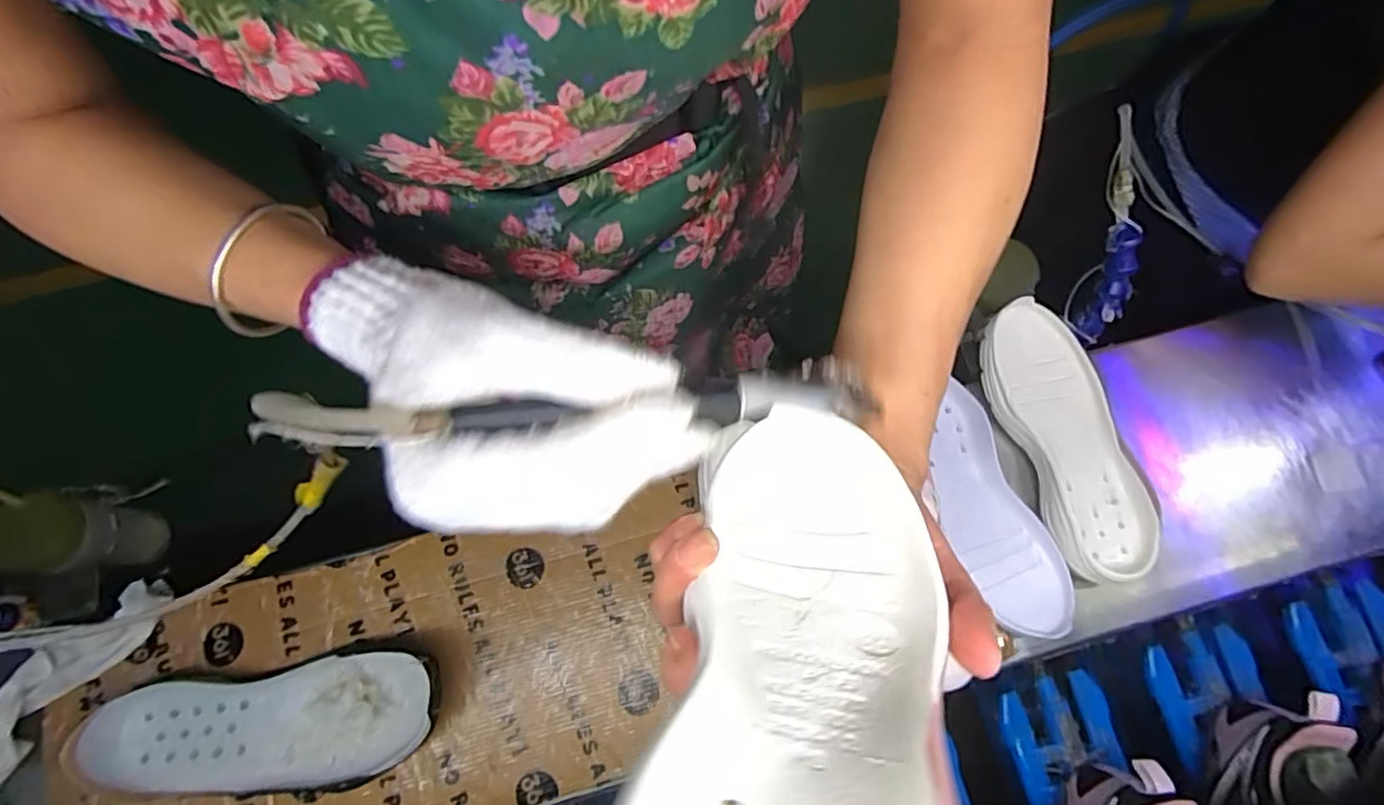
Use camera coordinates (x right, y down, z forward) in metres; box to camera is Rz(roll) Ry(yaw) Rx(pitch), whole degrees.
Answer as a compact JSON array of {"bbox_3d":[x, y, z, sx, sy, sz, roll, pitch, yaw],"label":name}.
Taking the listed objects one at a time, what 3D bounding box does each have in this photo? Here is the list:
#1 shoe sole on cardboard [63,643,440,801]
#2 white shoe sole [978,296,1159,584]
[{"bbox_3d":[-0.315,0.248,0.479,0.249,0.050,0.092,-9,75,-4],"label":"shoe sole on cardboard"},{"bbox_3d":[0.319,0.030,0.550,0.094,0.040,0.236,-18,76,-6],"label":"white shoe sole"}]

